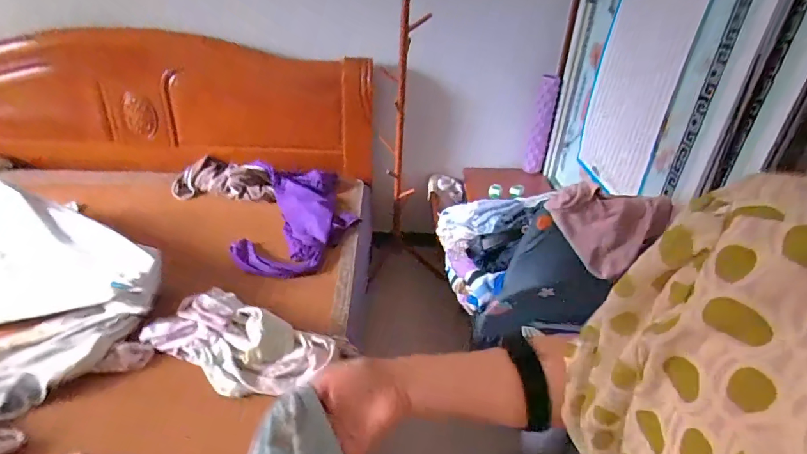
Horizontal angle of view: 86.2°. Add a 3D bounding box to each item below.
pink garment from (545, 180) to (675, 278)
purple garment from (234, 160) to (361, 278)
[{"bbox_3d":[0.476,0.010,1.041,0.283,0.207,0.062,4,32,0],"label":"pink garment"},{"bbox_3d":[-0.403,-0.052,1.635,0.423,0.126,0.633,-3,32,-11],"label":"purple garment"}]

